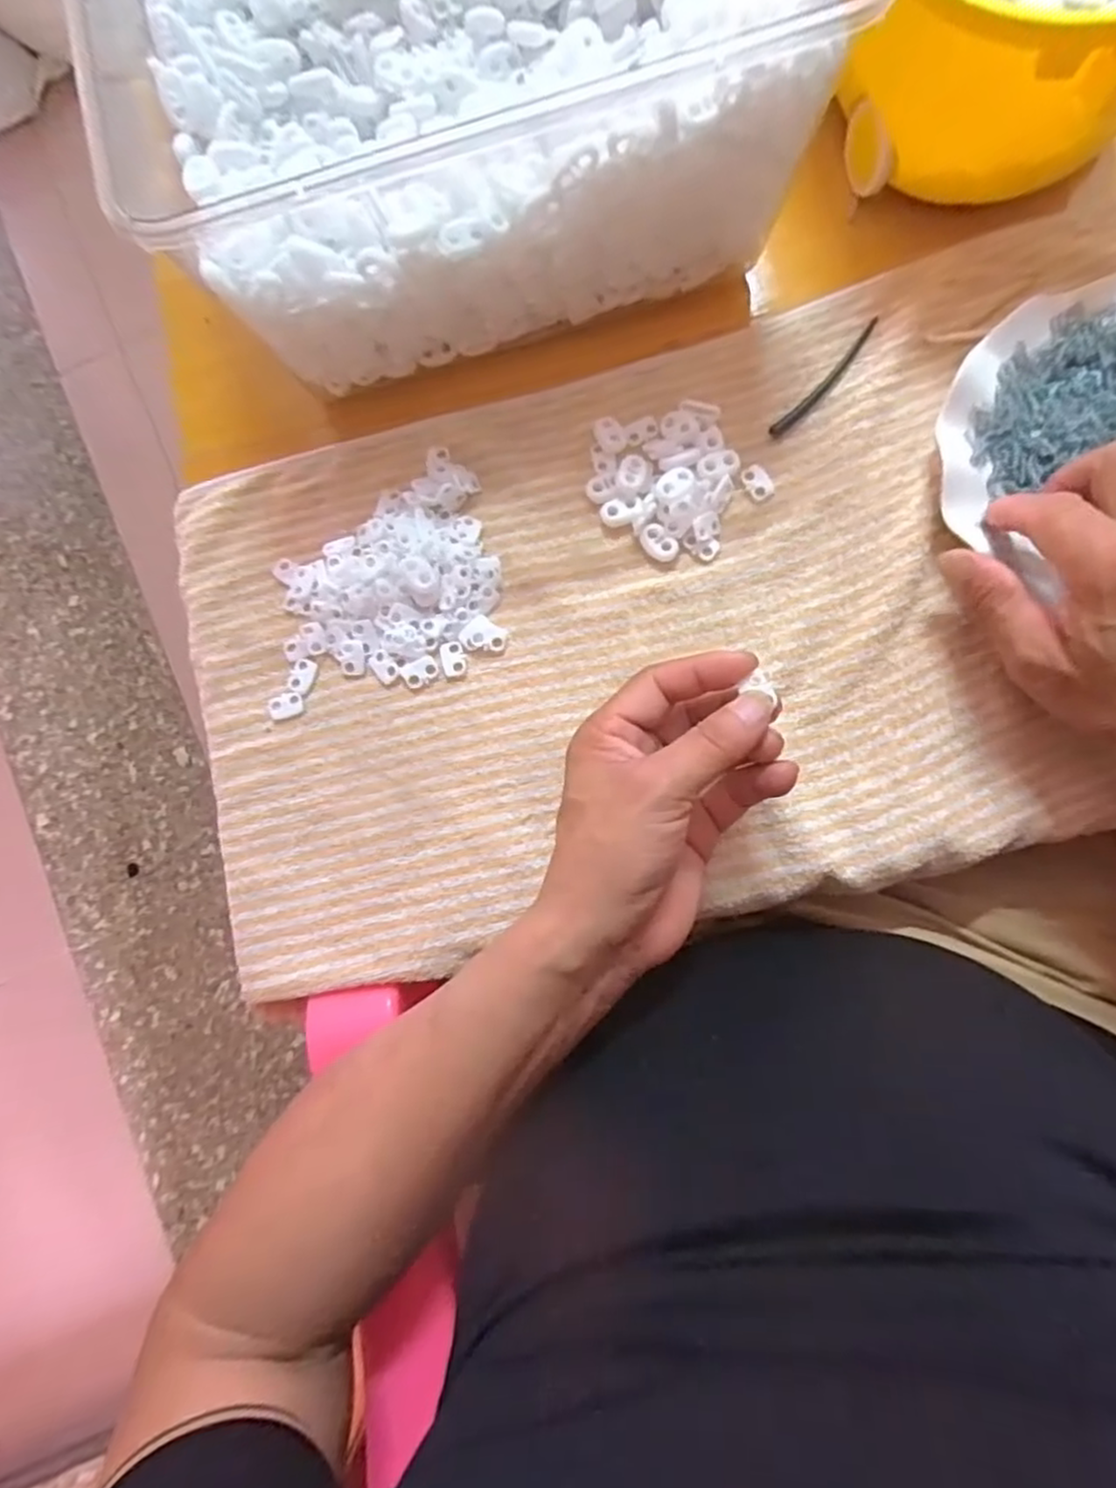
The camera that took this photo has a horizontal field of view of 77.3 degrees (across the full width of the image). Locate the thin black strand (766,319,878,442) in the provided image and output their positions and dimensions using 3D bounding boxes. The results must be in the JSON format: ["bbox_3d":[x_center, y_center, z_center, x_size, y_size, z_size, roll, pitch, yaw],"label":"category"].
[{"bbox_3d":[0.145,-0.195,0.374,0.009,0.004,0.085,43,88,10],"label":"thin black strand"}]

